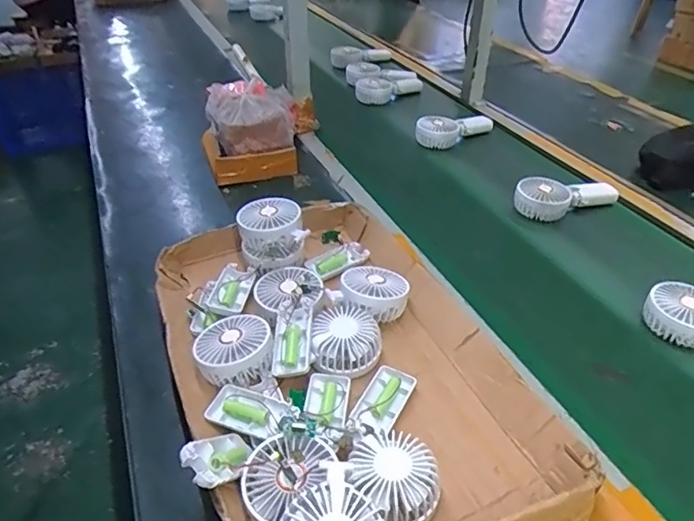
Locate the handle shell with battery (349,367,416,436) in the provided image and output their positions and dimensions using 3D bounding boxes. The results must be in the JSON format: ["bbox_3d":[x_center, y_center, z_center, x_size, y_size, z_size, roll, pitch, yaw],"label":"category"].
[{"bbox_3d":[0.039,0.151,0.570,0.045,0.017,0.088,19,43,22],"label":"handle shell with battery"}]

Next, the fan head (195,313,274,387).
[{"bbox_3d":[-0.130,0.101,0.604,0.084,0.037,0.087,0,39,0],"label":"fan head"}]

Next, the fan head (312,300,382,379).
[{"bbox_3d":[0.001,0.091,0.622,0.075,0.033,0.093,2,39,3],"label":"fan head"}]

